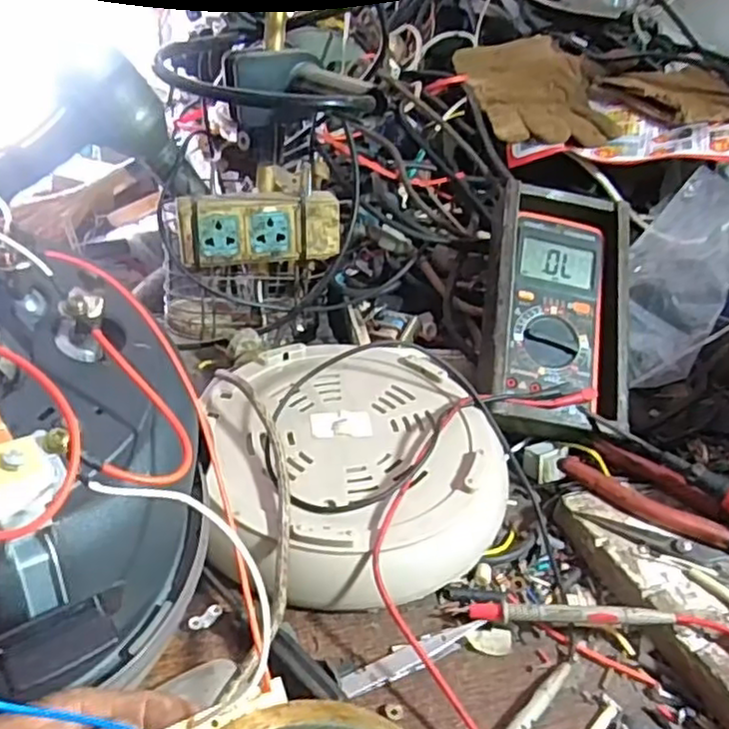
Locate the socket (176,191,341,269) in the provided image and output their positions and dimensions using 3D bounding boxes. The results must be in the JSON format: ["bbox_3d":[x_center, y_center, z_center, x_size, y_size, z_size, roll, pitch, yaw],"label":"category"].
[{"bbox_3d":[-0.086,-0.113,0.568,0.131,0.055,0.025,-8,33,-22],"label":"socket"}]

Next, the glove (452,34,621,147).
[{"bbox_3d":[0.197,-0.316,0.786,0.141,0.020,0.236,-8,48,-4],"label":"glove"}]

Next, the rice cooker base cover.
[{"bbox_3d":[-0.005,0.063,0.456,0.200,0.051,0.220,-3,31,-14],"label":"rice cooker base cover"}]

